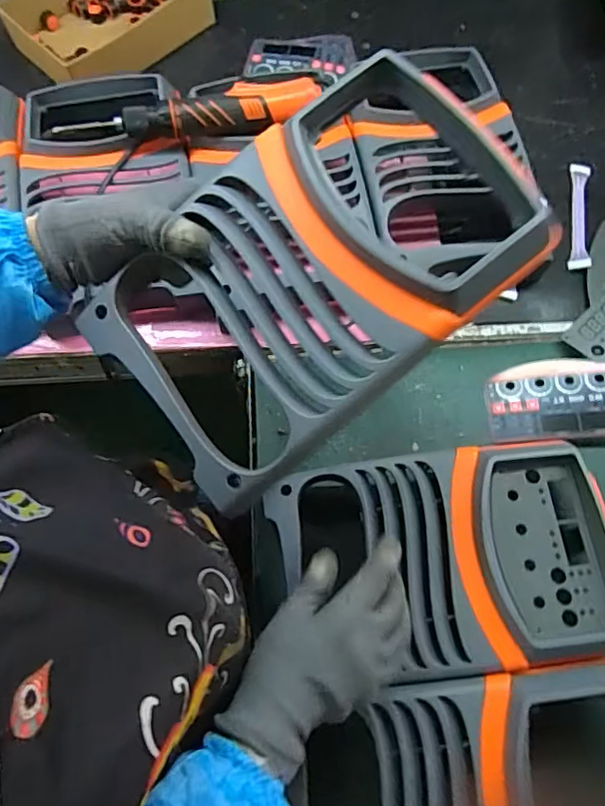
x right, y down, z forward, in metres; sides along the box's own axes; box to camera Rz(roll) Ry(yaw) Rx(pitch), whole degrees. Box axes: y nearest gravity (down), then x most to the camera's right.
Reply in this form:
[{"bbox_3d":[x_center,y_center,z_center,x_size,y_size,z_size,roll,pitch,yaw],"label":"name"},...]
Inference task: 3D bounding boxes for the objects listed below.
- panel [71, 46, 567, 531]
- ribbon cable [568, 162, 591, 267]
[{"bbox_3d":[0.008,-0.092,0.407,0.313,0.048,0.193,-40,81,7],"label":"panel"},{"bbox_3d":[0.354,-0.240,0.717,0.026,0.012,0.166,9,70,6],"label":"ribbon cable"}]

